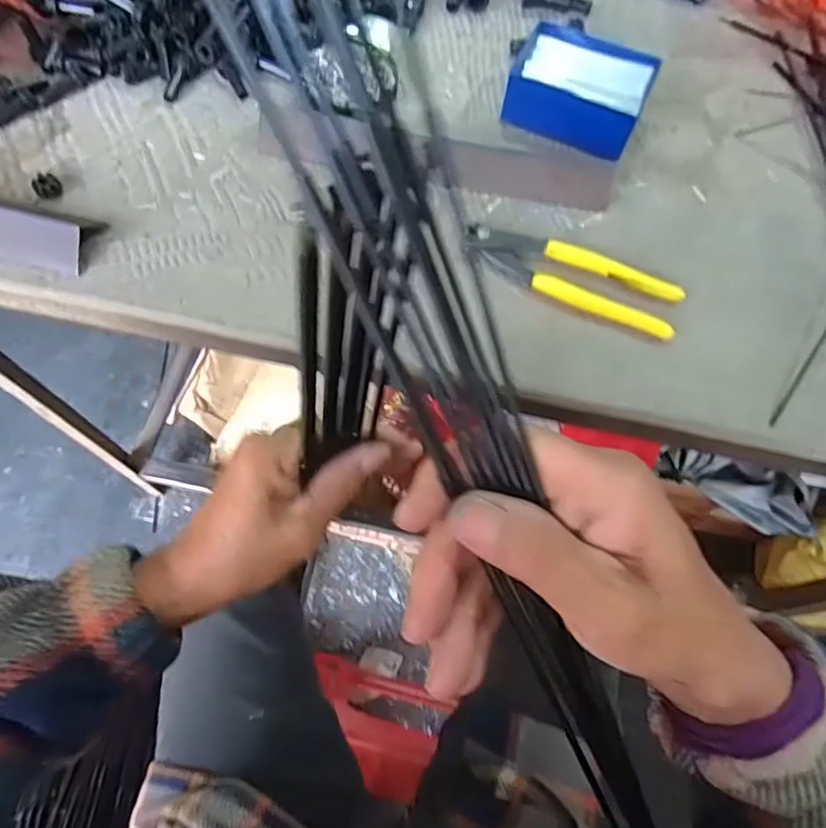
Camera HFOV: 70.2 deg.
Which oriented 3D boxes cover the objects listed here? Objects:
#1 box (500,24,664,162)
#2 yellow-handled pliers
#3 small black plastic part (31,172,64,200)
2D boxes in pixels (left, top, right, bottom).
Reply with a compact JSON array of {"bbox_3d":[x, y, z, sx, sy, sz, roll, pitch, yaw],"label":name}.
[{"bbox_3d":[0.138,-0.272,0.498,0.114,0.041,0.089,24,68,7],"label":"box"},{"bbox_3d":[0.118,-0.101,0.434,0.157,0.017,0.045,22,68,7],"label":"yellow-handled pliers"},{"bbox_3d":[-0.275,-0.171,0.443,0.019,0.014,0.014,-32,72,-15],"label":"small black plastic part"}]

